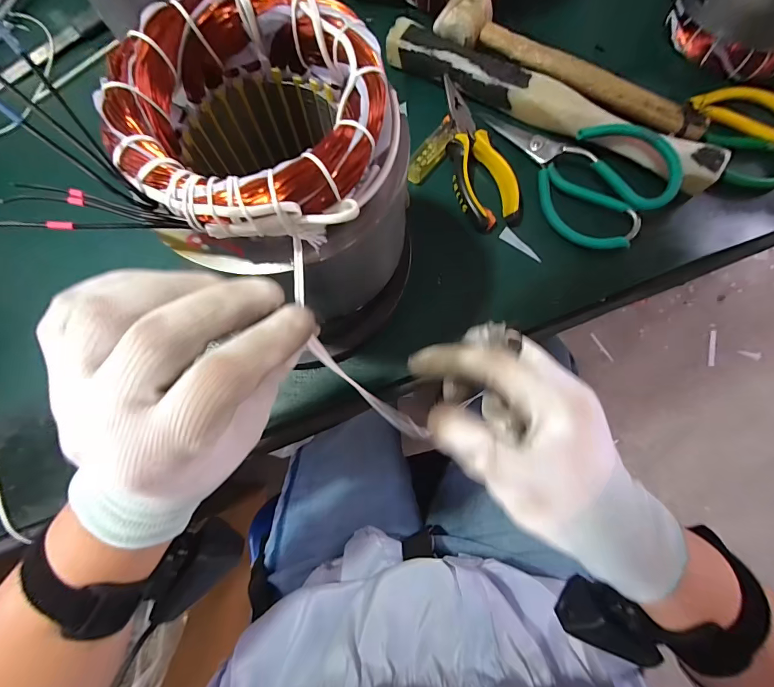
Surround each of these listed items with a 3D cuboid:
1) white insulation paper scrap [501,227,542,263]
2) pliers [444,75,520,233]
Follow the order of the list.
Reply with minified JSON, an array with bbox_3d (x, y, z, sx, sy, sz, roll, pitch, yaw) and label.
[{"bbox_3d":[0.121,-0.089,0.334,0.043,0.004,0.014,36,76,13],"label":"white insulation paper scrap"},{"bbox_3d":[0.081,-0.178,0.343,0.053,0.016,0.150,-13,77,-3],"label":"pliers"}]

